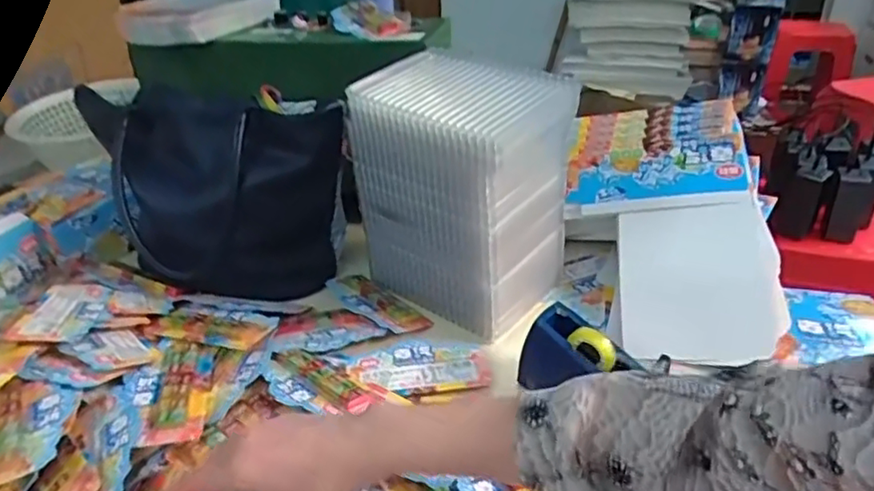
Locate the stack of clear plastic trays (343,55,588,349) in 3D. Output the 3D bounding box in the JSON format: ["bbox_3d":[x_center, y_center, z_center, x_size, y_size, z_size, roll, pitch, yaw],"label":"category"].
[{"bbox_3d":[0.030,-0.063,0.719,0.201,0.255,0.162,26,43,31],"label":"stack of clear plastic trays"}]

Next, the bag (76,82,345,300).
[{"bbox_3d":[-0.292,-0.069,0.740,0.329,0.196,0.130,9,33,18],"label":"bag"}]

